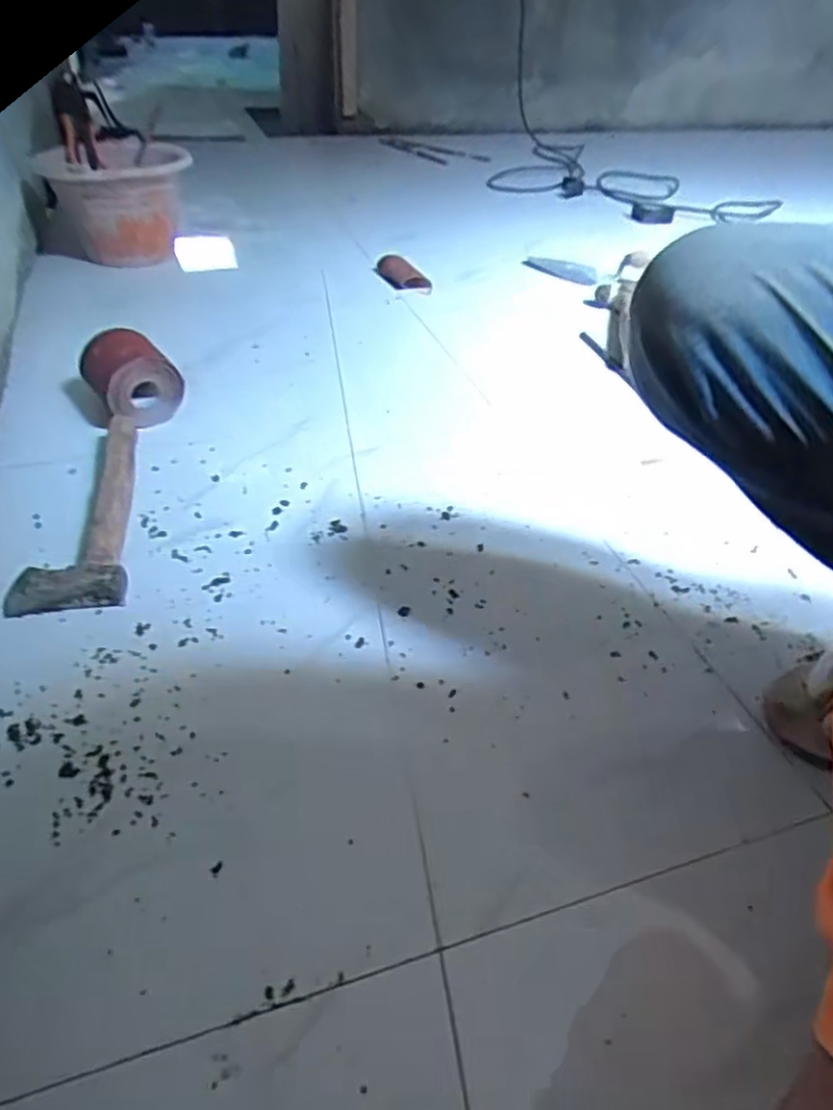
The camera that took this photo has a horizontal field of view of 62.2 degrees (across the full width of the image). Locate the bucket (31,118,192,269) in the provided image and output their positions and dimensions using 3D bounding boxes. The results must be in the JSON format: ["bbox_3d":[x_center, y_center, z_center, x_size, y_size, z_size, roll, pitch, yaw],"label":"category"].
[{"bbox_3d":[-0.528,-0.644,1.261,0.218,0.203,0.201,-6,41,-10],"label":"bucket"}]

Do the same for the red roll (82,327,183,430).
[{"bbox_3d":[-0.360,-0.229,0.862,0.089,0.072,0.141,-24,46,-27],"label":"red roll"}]

